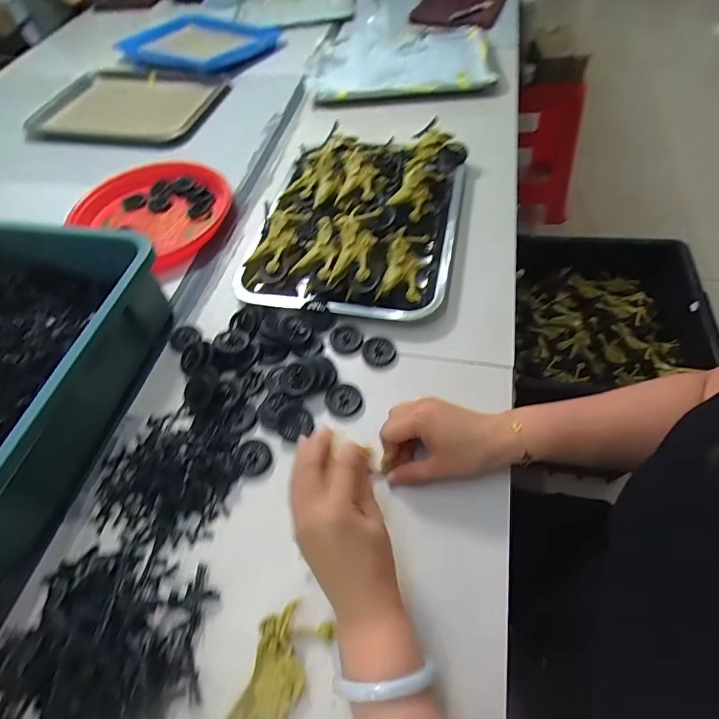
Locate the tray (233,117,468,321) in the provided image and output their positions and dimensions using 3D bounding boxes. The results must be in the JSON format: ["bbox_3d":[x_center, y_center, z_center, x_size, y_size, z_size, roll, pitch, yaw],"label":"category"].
[{"bbox_3d":[0.000,-0.209,0.596,0.263,0.076,0.350,8,56,12],"label":"tray"}]

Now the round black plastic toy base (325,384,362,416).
[{"bbox_3d":[-0.016,0.042,0.447,0.037,0.008,0.031,13,57,15],"label":"round black plastic toy base"}]

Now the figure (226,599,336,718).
[{"bbox_3d":[-0.060,0.231,0.310,0.052,0.013,0.096,13,57,15],"label":"figure"}]

